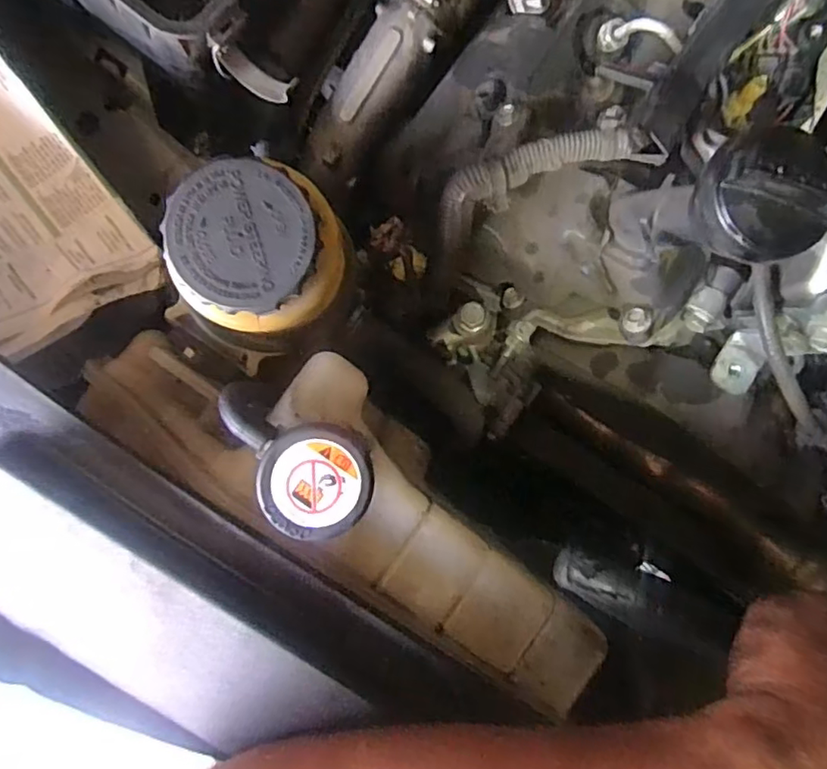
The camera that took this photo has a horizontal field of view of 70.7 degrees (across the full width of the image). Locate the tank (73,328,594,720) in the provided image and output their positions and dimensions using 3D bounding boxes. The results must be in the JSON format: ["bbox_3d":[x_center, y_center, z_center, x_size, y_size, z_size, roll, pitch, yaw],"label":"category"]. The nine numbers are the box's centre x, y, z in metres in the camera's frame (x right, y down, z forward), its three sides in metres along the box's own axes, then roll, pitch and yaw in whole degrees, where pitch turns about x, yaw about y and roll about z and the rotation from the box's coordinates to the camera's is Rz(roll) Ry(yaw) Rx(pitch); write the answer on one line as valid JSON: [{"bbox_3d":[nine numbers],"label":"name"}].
[{"bbox_3d":[-0.027,0.049,0.298,0.287,0.118,0.095,32,91,-6],"label":"tank"}]

